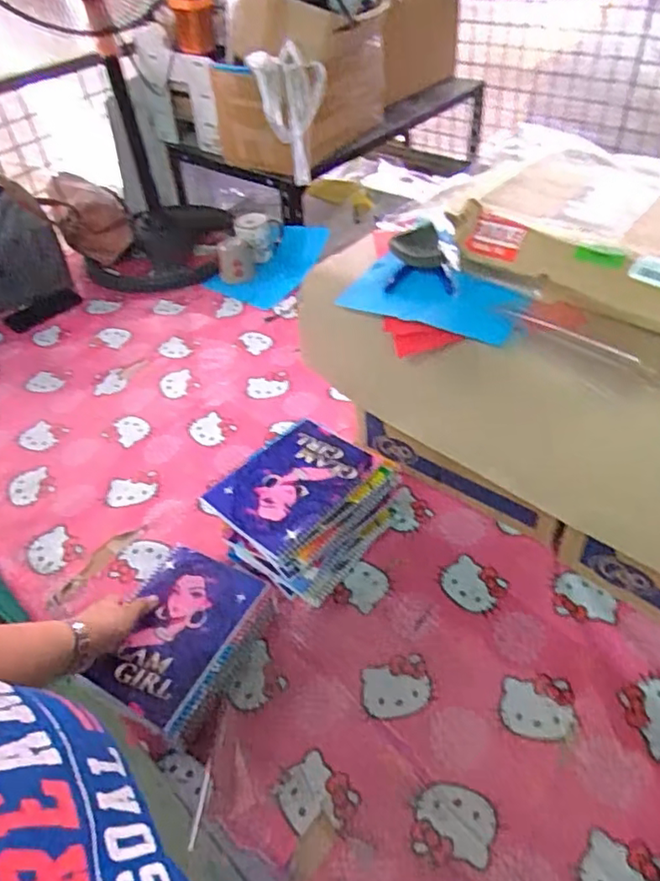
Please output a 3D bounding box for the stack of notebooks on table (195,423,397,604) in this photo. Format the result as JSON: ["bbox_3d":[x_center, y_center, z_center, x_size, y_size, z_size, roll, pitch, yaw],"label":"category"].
[{"bbox_3d":[-0.040,0.091,0.845,0.187,0.117,0.207,27,53,30],"label":"stack of notebooks on table"}]

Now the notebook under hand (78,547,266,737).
[{"bbox_3d":[-0.183,0.230,0.729,0.143,0.032,0.198,18,49,24],"label":"notebook under hand"}]

